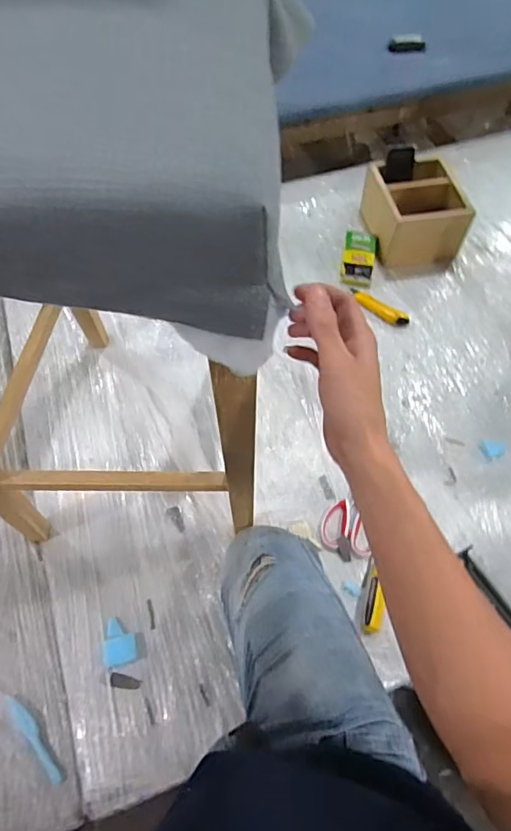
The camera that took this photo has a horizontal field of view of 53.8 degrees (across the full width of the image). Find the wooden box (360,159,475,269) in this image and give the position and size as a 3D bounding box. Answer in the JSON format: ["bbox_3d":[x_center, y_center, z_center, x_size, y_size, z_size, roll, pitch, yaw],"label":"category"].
[{"bbox_3d":[0.387,-0.495,1.236,0.198,0.138,0.236,-10,61,-8],"label":"wooden box"}]

